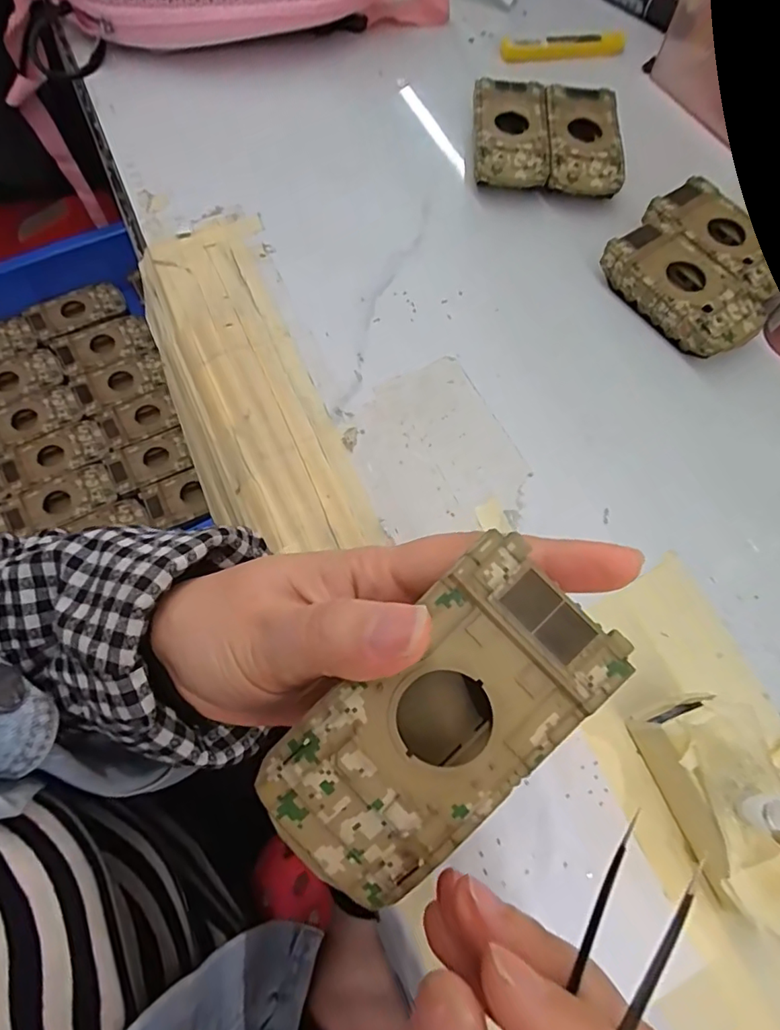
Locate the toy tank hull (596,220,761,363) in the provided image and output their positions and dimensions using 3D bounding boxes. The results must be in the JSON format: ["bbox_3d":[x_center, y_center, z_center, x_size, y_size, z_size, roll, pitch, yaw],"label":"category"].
[{"bbox_3d":[0.179,-0.136,0.329,0.047,0.028,0.095,-36,74,-15],"label":"toy tank hull"}]

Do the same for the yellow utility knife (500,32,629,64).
[{"bbox_3d":[0.142,-0.382,0.432,0.107,0.014,0.011,-12,69,-7],"label":"yellow utility knife"}]

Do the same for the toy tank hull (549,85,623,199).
[{"bbox_3d":[0.134,-0.260,0.374,0.051,0.023,0.090,4,68,-1],"label":"toy tank hull"}]

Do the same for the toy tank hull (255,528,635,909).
[{"bbox_3d":[0.013,0.056,0.143,0.094,0.025,0.047,-44,75,2],"label":"toy tank hull"}]

